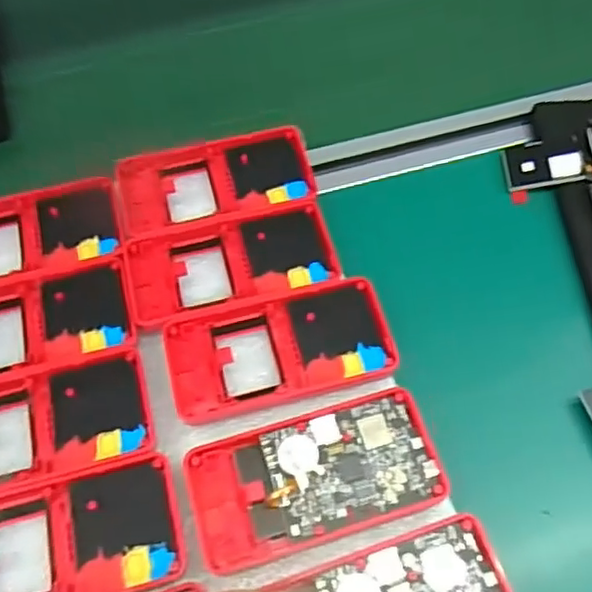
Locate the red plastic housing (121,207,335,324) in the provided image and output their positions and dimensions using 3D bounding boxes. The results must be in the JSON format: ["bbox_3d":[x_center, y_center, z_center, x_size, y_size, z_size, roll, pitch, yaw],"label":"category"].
[{"bbox_3d":[-0.038,-0.019,0.382,0.120,0.016,0.061,-14,60,-7],"label":"red plastic housing"}]

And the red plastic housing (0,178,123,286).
[{"bbox_3d":[-0.170,-0.036,0.394,0.118,0.025,0.072,-13,60,-7],"label":"red plastic housing"}]

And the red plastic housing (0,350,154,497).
[{"bbox_3d":[-0.139,0.070,0.331,0.119,0.014,0.062,-15,61,-8],"label":"red plastic housing"}]

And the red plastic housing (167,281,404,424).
[{"bbox_3d":[-0.009,0.029,0.350,0.121,0.011,0.061,-14,60,-7],"label":"red plastic housing"}]

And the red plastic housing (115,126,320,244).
[{"bbox_3d":[-0.052,-0.075,0.404,0.123,0.012,0.064,-13,60,-7],"label":"red plastic housing"}]

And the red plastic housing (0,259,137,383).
[{"bbox_3d":[-0.155,0.018,0.362,0.120,0.015,0.063,-13,60,-7],"label":"red plastic housing"}]

